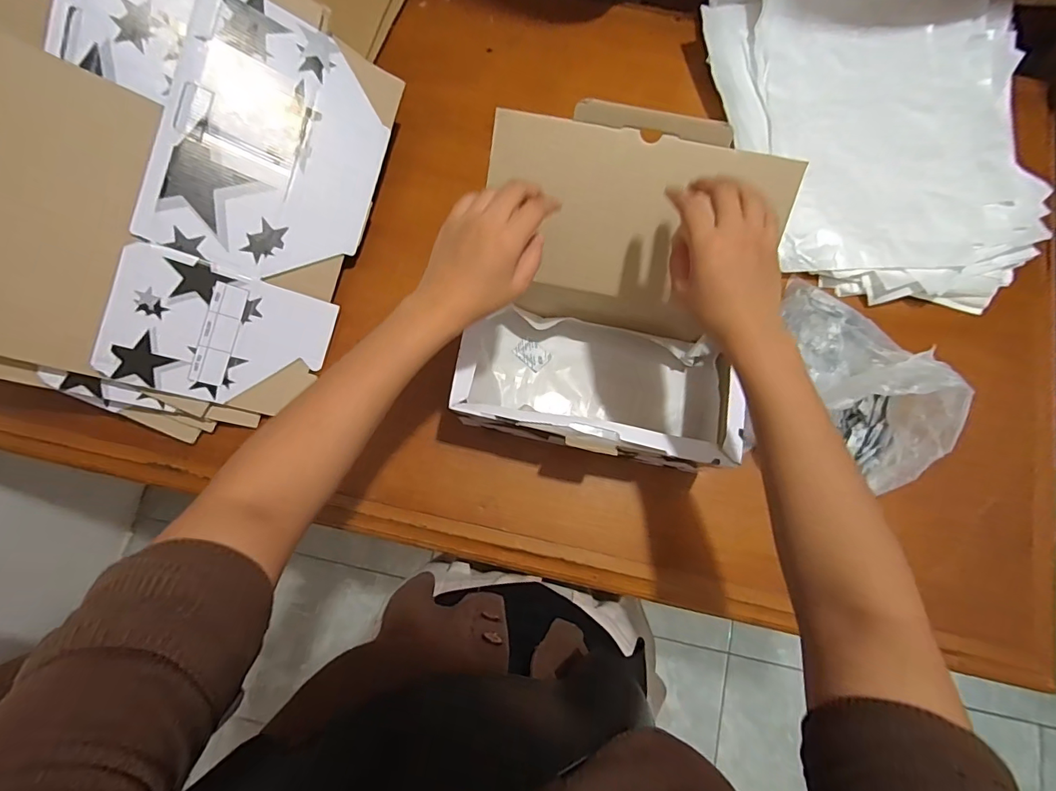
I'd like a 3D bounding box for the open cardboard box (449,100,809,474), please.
[{"bbox_3d":[0.085,-0.089,0.468,0.276,0.190,0.279,10,79,0],"label":"open cardboard box"}]

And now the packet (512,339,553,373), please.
[{"bbox_3d":[0.006,-0.050,0.555,0.040,0.004,0.032,42,81,6],"label":"packet"}]

